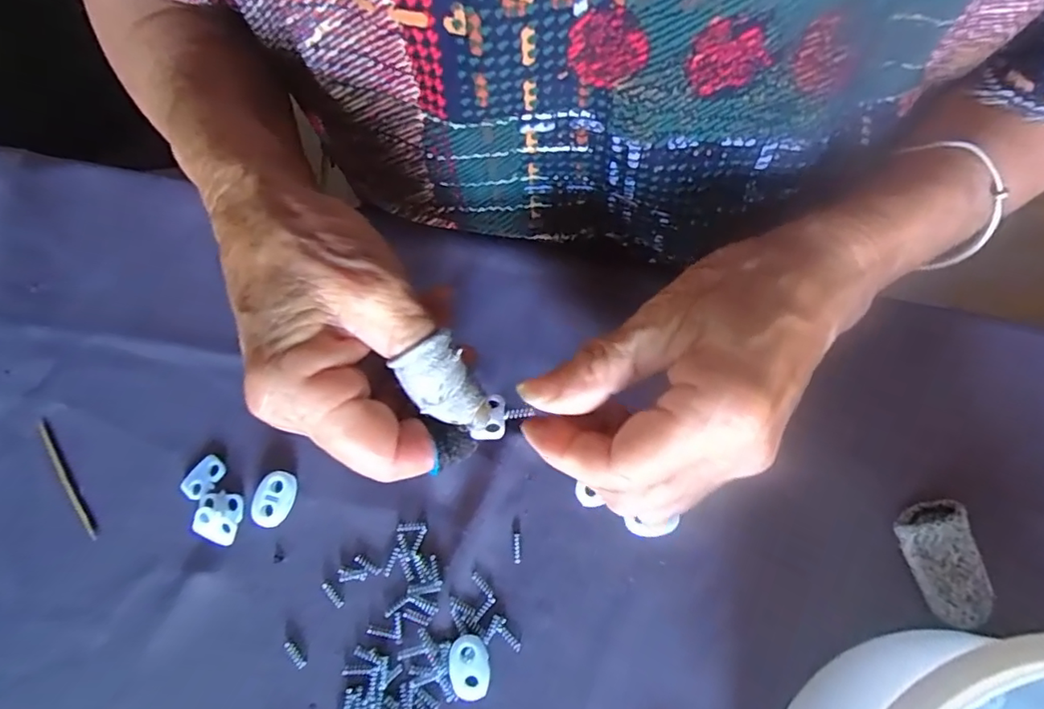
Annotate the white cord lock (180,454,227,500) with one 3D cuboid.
[{"bbox_3d":[-0.136,0.053,0.235,0.012,0.004,0.019,33,77,10],"label":"white cord lock"}]

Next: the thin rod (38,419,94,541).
[{"bbox_3d":[-0.196,0.054,0.236,0.005,0.005,0.058,-33,76,-8],"label":"thin rod"}]

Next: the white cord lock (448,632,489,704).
[{"bbox_3d":[-0.021,0.122,0.214,0.015,0.004,0.023,-8,74,-1],"label":"white cord lock"}]

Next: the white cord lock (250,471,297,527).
[{"bbox_3d":[-0.105,0.061,0.232,0.015,0.006,0.023,18,75,6],"label":"white cord lock"}]

